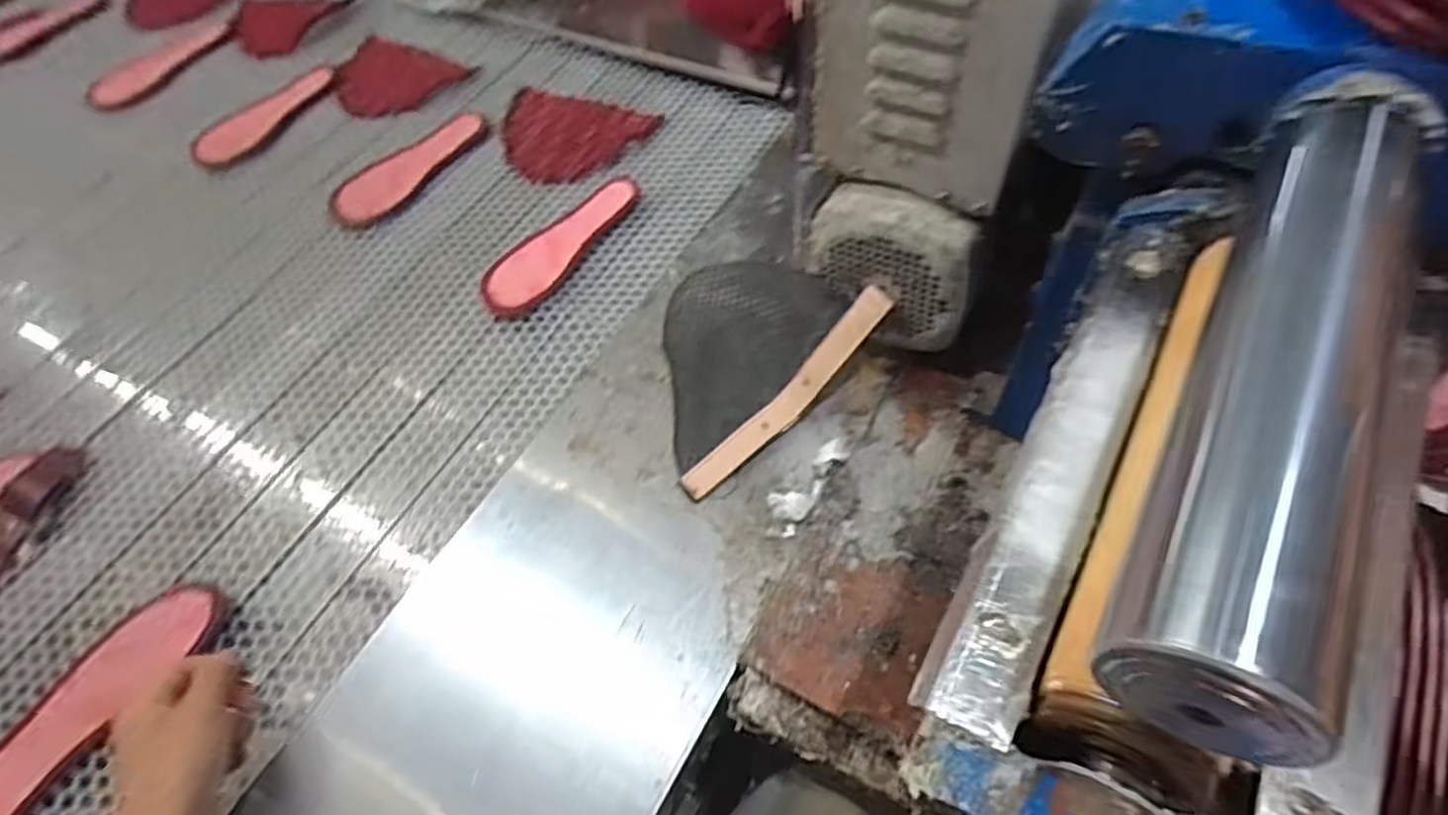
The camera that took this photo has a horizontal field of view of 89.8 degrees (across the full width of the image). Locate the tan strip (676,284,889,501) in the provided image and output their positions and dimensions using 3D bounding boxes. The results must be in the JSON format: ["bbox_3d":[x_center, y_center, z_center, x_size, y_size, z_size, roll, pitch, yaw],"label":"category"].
[{"bbox_3d":[0.053,-0.008,0.593,0.216,0.042,0.028,-46,61,7],"label":"tan strip"}]

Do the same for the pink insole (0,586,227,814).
[{"bbox_3d":[-0.485,0.227,0.547,0.085,0.025,0.221,29,66,27],"label":"pink insole"}]

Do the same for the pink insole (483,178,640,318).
[{"bbox_3d":[-0.180,-0.181,0.794,0.083,0.011,0.221,25,62,18],"label":"pink insole"}]

